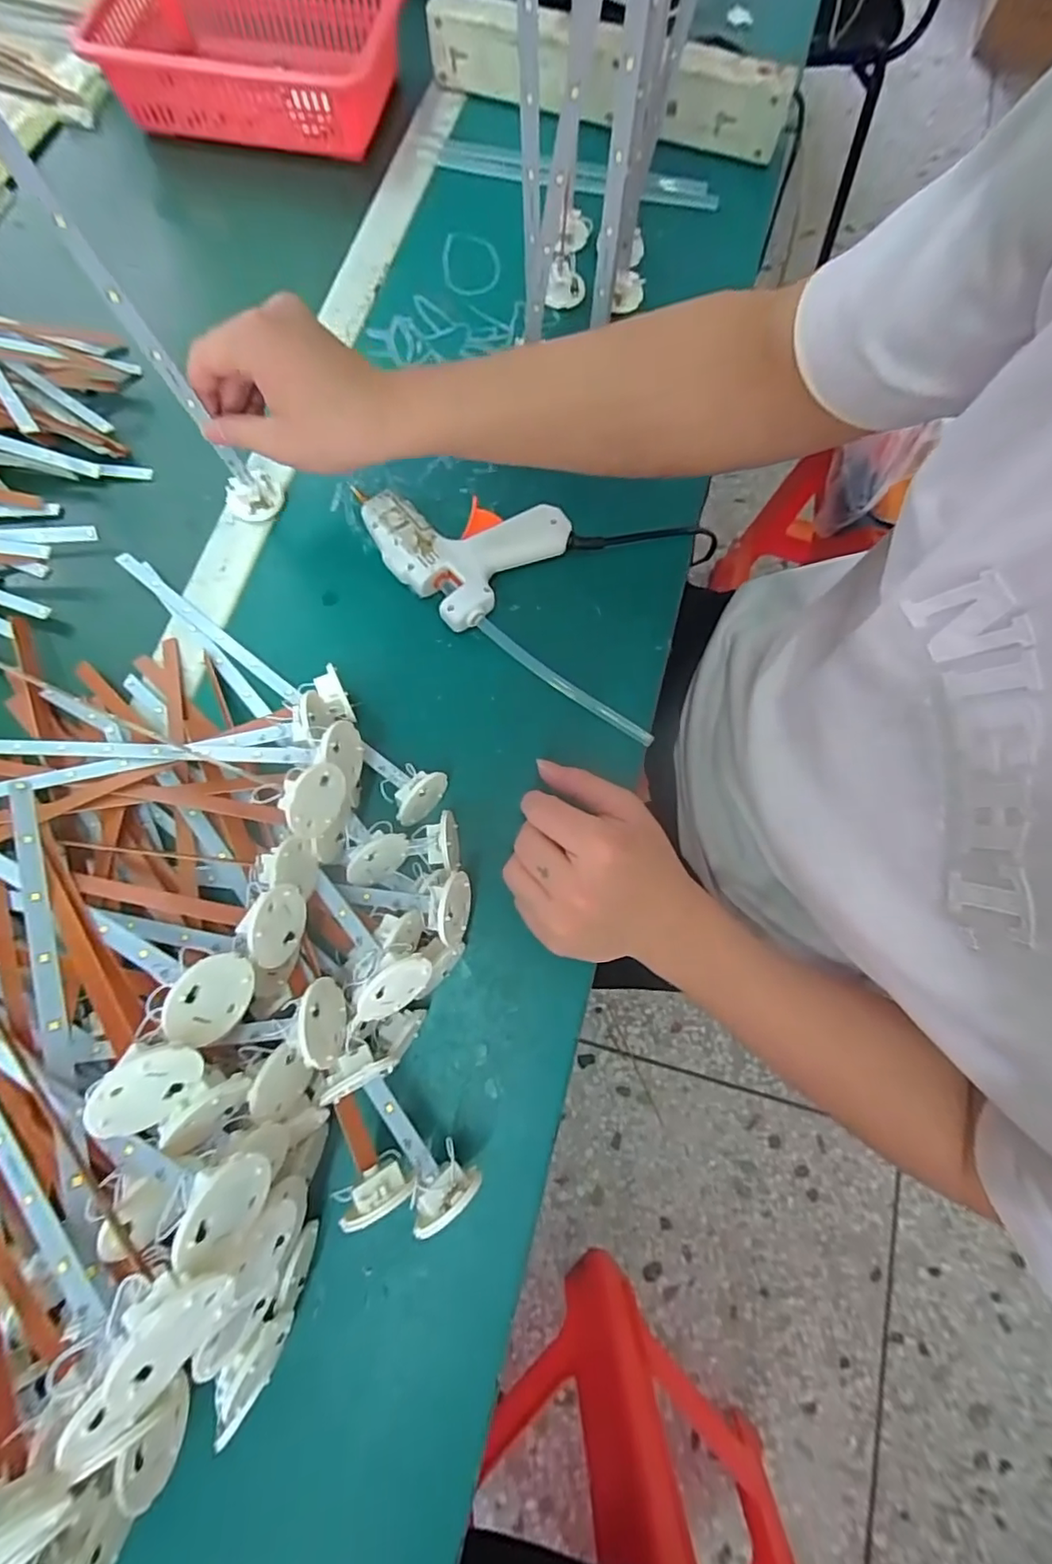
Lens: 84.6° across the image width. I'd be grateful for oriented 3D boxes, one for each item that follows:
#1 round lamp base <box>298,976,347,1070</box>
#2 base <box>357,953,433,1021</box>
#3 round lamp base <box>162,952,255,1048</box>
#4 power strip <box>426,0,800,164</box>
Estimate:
[{"bbox_3d":[-0.094,0.113,0.272,0.008,0.035,0.038,-9,67,9],"label":"round lamp base"},{"bbox_3d":[-0.065,0.096,0.277,0.038,0.037,0.011,-24,49,-32],"label":"base"},{"bbox_3d":[-0.135,0.092,0.246,0.014,0.035,0.038,10,51,27],"label":"round lamp base"},{"bbox_3d":[0.066,-0.612,0.503,0.318,0.057,0.032,19,63,5],"label":"power strip"}]

